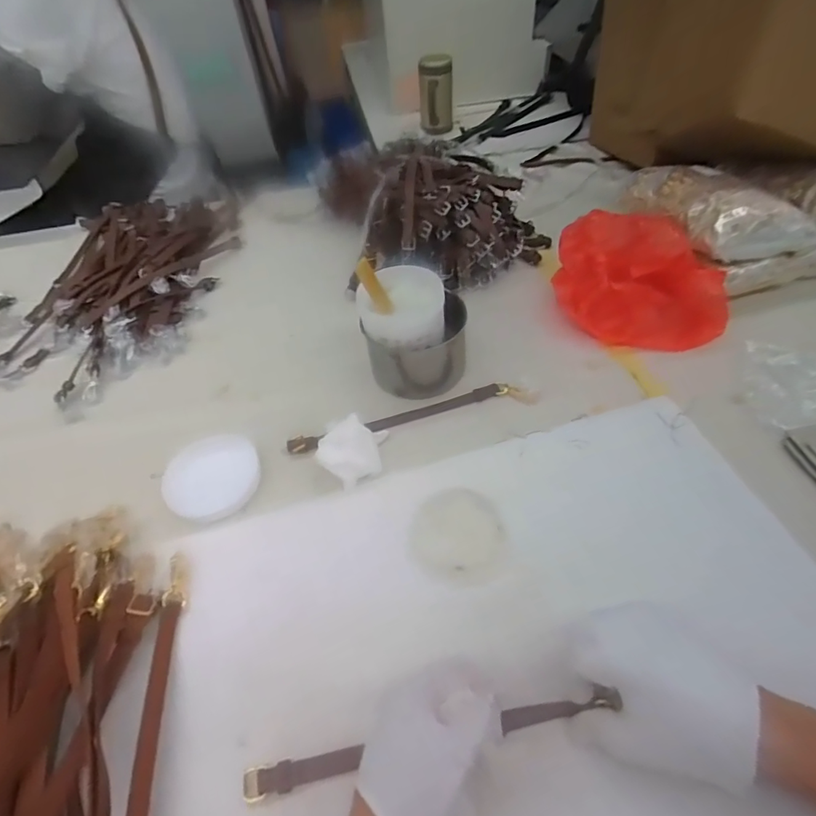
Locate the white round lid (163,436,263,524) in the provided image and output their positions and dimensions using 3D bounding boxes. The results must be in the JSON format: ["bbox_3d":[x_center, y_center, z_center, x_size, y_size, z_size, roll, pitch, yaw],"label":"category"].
[{"bbox_3d":[-0.234,0.083,0.579,0.111,0.022,0.096,-31,72,-18],"label":"white round lid"}]

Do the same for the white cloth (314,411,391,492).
[{"bbox_3d":[-0.060,0.047,0.579,0.064,0.046,0.094,25,57,24],"label":"white cloth"}]

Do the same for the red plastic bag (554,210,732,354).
[{"bbox_3d":[0.333,-0.188,0.704,0.214,0.127,0.188,-2,50,4],"label":"red plastic bag"}]

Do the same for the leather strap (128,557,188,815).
[{"bbox_3d":[-0.211,0.273,0.395,0.023,0.010,0.320,-12,50,-5],"label":"leather strap"}]

